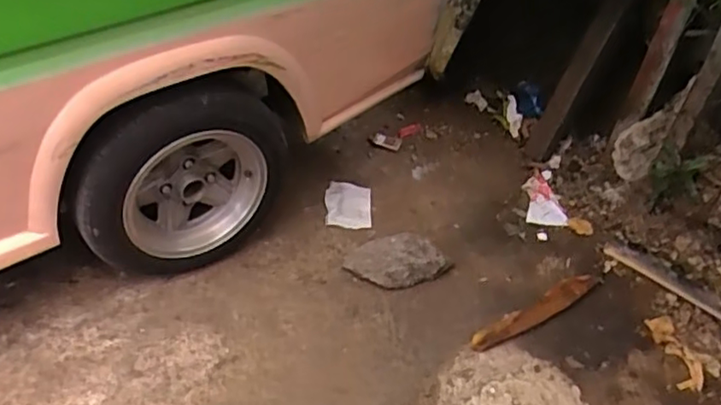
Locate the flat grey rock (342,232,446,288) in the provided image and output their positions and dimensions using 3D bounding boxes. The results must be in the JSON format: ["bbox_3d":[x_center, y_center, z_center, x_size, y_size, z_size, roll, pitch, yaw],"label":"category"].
[{"bbox_3d":[0.099,0.157,1.652,0.271,0.106,0.119,-4,44,-10],"label":"flat grey rock"}]

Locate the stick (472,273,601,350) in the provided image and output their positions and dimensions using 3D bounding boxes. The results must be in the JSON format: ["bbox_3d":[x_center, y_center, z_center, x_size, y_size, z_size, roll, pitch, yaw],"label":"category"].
[{"bbox_3d":[0.452,0.277,1.607,0.414,0.020,0.064,-22,50,-27],"label":"stick"}]

